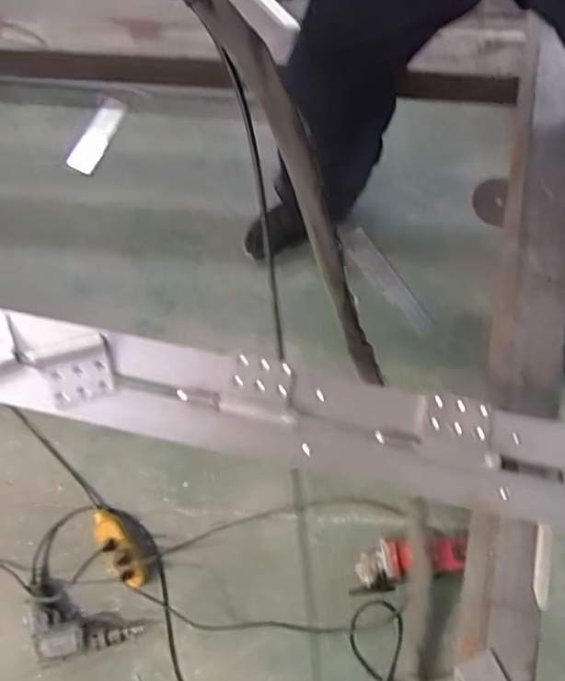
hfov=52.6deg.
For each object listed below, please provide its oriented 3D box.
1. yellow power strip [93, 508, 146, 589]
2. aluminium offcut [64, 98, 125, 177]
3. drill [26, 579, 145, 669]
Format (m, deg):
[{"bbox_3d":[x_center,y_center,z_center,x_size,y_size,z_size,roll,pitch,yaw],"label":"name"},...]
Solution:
[{"bbox_3d":[-0.336,0.425,1.166,0.064,0.048,0.176,-36,81,-5],"label":"yellow power strip"},{"bbox_3d":[-0.459,-0.502,1.411,0.067,0.022,0.202,25,81,6],"label":"aluminium offcut"},{"bbox_3d":[-0.404,0.549,1.146,0.209,0.059,0.152,-16,80,-1],"label":"drill"}]

